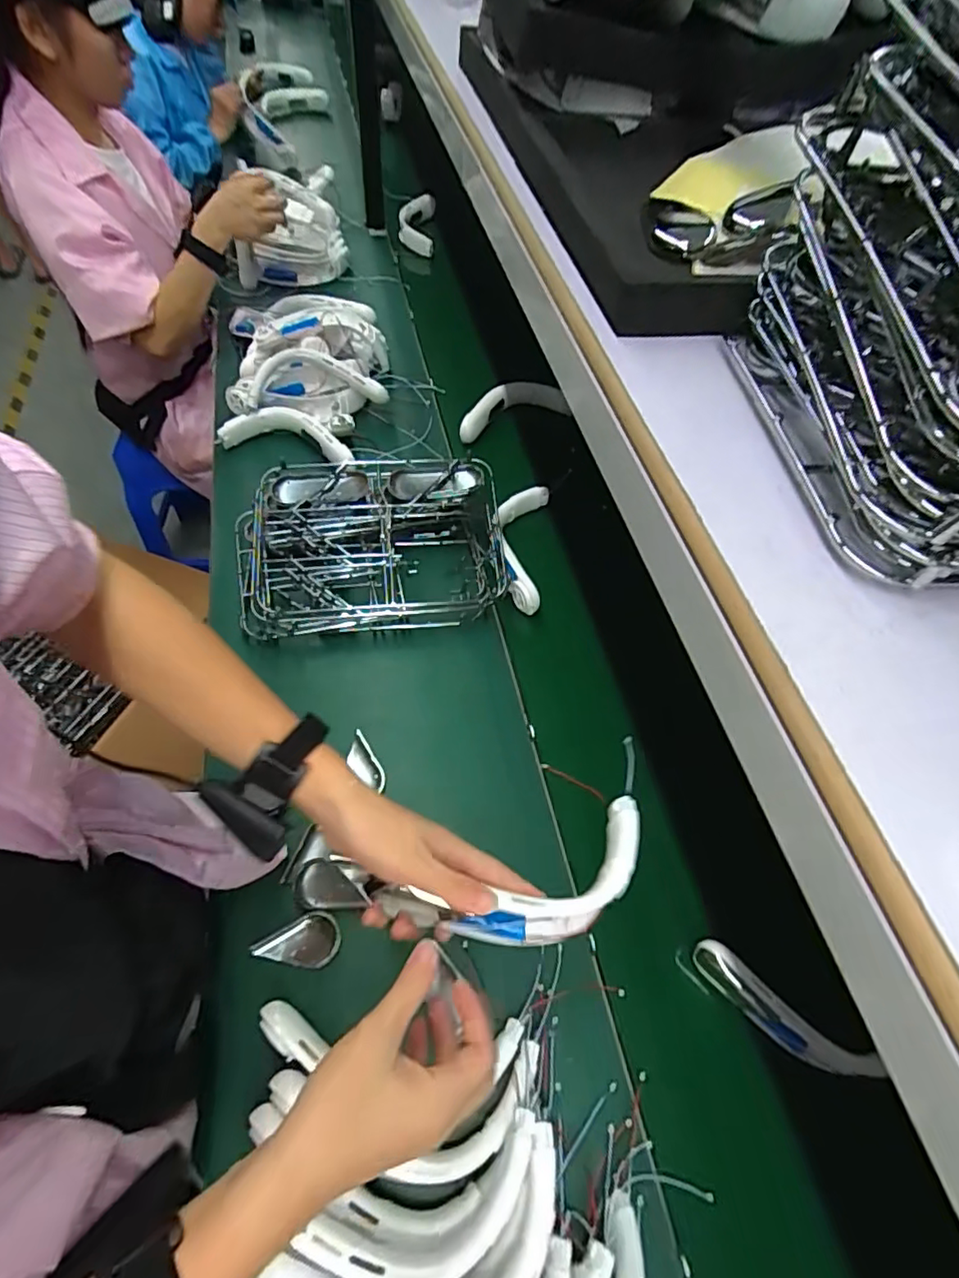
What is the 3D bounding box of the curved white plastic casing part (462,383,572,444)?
[{"bbox_3d":[0.052,-0.416,1.003,0.204,0.057,0.077,-17,60,-15],"label":"curved white plastic casing part"}]

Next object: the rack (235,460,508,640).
[{"bbox_3d":[-0.148,-0.126,0.778,0.359,0.088,0.237,-6,58,-8],"label":"rack"}]

